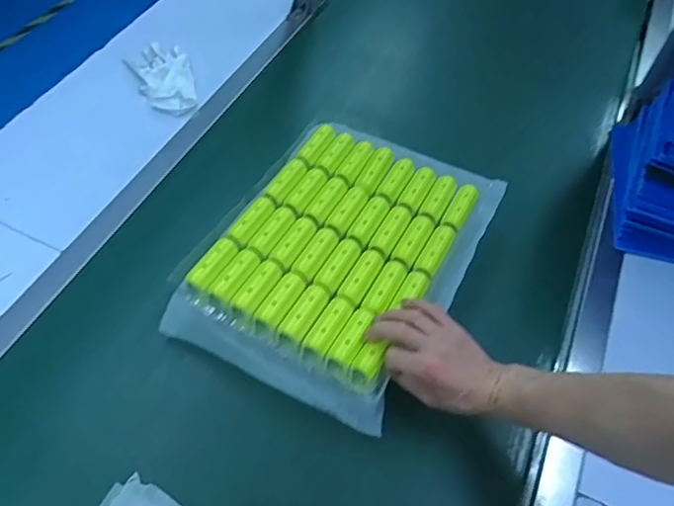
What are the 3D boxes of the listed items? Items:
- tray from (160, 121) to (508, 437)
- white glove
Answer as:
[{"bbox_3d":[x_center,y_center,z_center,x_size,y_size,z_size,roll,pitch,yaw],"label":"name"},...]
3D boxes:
[{"bbox_3d":[0.006,-0.011,0.709,0.298,0.052,0.378,24,58,15],"label":"tray"},{"bbox_3d":[-0.297,-0.308,0.968,0.098,0.021,0.189,-23,55,-18],"label":"white glove"}]

